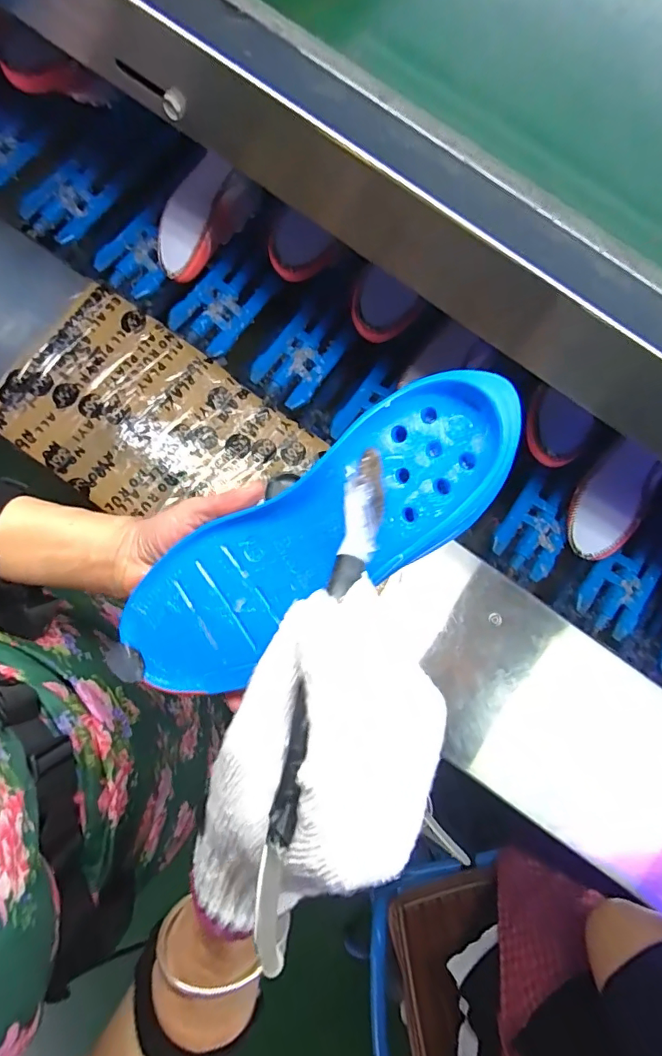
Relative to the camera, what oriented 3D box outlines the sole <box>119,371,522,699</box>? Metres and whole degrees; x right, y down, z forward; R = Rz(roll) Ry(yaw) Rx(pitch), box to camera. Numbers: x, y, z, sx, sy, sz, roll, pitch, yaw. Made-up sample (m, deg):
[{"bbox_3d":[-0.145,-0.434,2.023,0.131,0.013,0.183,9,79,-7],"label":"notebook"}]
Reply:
[{"bbox_3d":[-0.015,0.011,0.275,0.257,0.021,0.079,-35,80,15],"label":"sole"}]

